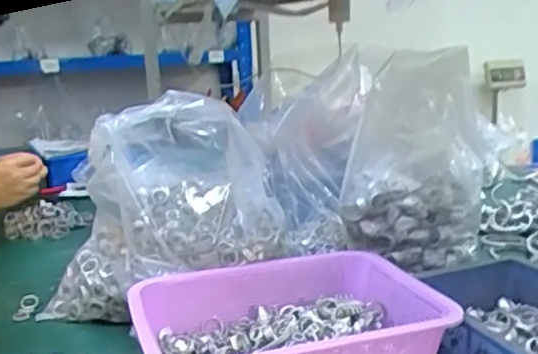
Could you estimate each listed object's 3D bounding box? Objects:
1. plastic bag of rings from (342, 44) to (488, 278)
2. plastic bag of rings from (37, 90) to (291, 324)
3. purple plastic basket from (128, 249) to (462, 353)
[{"bbox_3d":[0.204,-0.029,0.870,0.183,0.264,0.213,2,13,20],"label":"plastic bag of rings"},{"bbox_3d":[-0.135,0.038,0.830,0.299,0.277,0.231,-4,12,-7],"label":"plastic bag of rings"},{"bbox_3d":[0.019,0.158,0.641,0.298,0.074,0.225,-6,13,-19],"label":"purple plastic basket"}]

